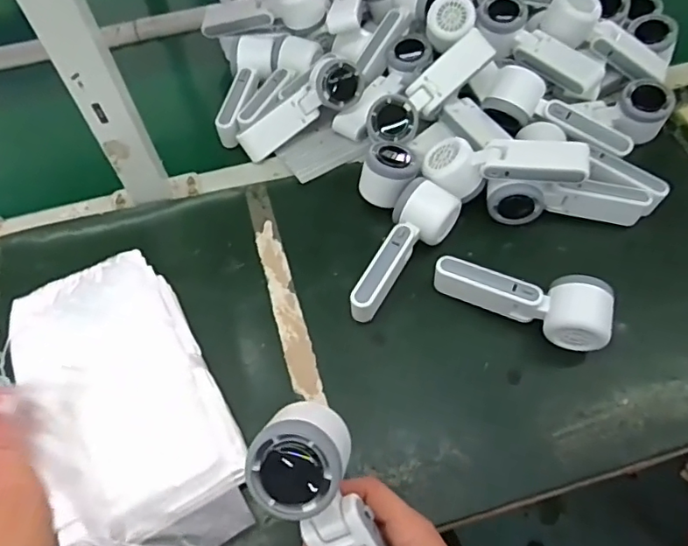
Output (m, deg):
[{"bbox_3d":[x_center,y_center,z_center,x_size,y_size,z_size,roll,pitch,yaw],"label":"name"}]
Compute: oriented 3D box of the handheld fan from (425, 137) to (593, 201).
[{"bbox_3d":[0.166,-0.112,0.562,0.164,0.046,0.063,1,60,21],"label":"handheld fan"}]

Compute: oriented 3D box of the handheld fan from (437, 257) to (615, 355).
[{"bbox_3d":[0.172,0.021,0.522,0.164,0.050,0.058,20,63,12],"label":"handheld fan"}]

